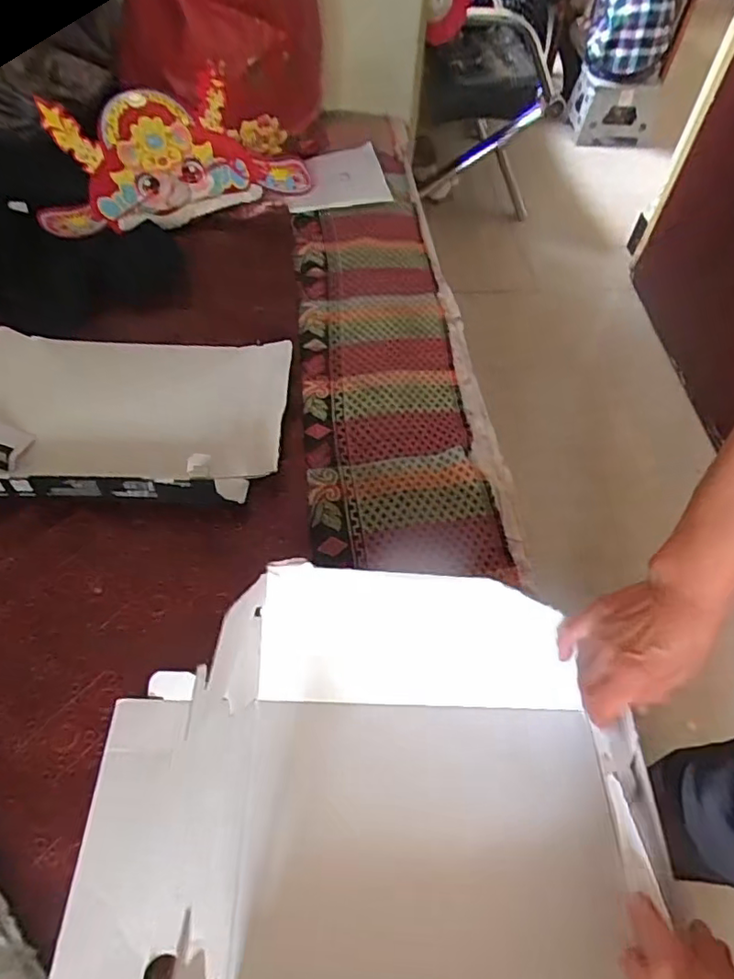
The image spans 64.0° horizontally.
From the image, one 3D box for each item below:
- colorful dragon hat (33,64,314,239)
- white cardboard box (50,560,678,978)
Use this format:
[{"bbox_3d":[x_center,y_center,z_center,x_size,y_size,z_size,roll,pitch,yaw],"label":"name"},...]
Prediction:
[{"bbox_3d":[-0.303,-0.522,0.941,0.434,0.146,0.176,-21,58,-18],"label":"colorful dragon hat"},{"bbox_3d":[-0.016,0.245,0.432,0.381,0.111,0.366,1,54,-4],"label":"white cardboard box"}]

